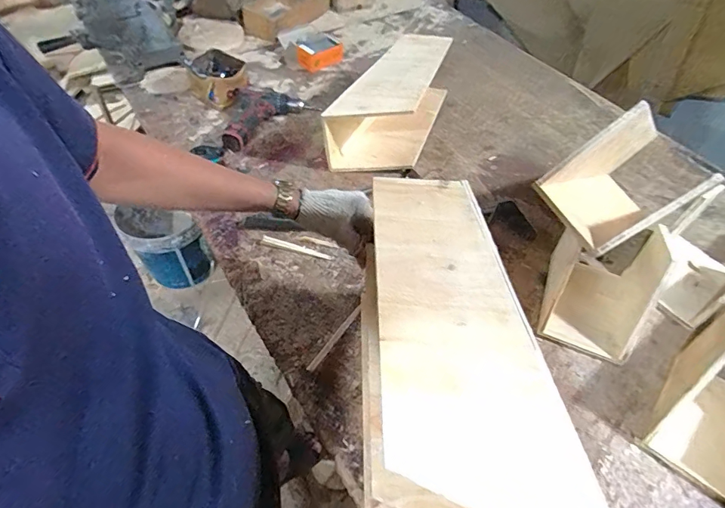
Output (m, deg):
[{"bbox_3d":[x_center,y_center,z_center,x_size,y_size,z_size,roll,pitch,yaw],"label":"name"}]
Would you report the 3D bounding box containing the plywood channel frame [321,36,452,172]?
[{"bbox_3d":[0.068,-0.348,0.970,0.187,0.149,0.375,17,54,11],"label":"plywood channel frame"}]

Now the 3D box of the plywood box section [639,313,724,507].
[{"bbox_3d":[0.508,0.202,0.564,0.135,0.134,0.212,34,58,21],"label":"plywood box section"}]

